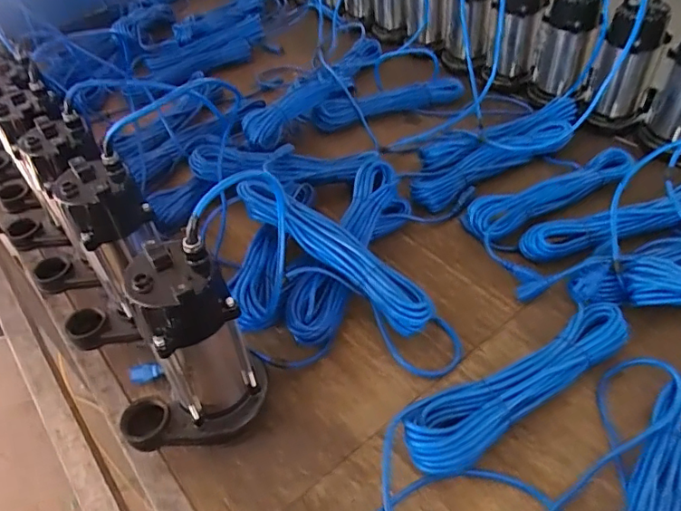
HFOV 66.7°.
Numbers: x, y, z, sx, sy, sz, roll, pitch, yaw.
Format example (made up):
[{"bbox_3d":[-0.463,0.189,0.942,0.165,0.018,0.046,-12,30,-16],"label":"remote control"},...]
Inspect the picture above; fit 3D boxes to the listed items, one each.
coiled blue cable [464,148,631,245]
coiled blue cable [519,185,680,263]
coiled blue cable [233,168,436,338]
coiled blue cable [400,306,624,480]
[{"bbox_3d":[0.360,-0.108,0.893,0.345,0.053,0.083,-23,48,-17],"label":"coiled blue cable"},{"bbox_3d":[0.453,-0.060,0.817,0.341,0.036,0.076,-16,46,-10],"label":"coiled blue cable"},{"bbox_3d":[-0.017,-0.010,0.768,0.348,0.082,0.063,33,57,31],"label":"coiled blue cable"},{"bbox_3d":[0.226,0.163,0.648,0.345,0.044,0.085,-25,49,-18],"label":"coiled blue cable"}]

